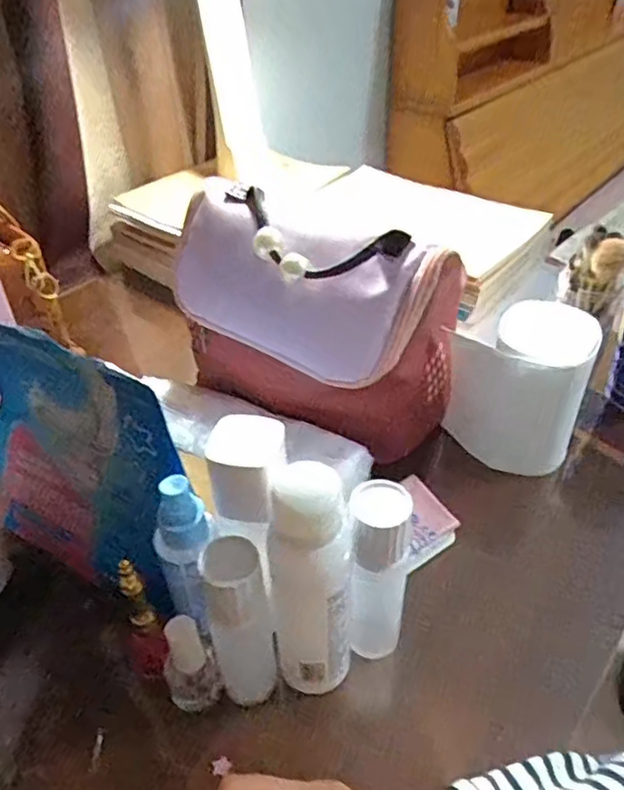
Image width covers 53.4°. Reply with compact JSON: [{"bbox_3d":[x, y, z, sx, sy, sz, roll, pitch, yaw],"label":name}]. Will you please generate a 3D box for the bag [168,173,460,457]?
[{"bbox_3d":[-0.007,-0.065,0.529,0.242,0.179,0.115,18,45,22],"label":"bag"}]

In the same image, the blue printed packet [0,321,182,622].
[{"bbox_3d":[-0.165,0.046,0.412,0.183,0.166,0.057,25,48,28],"label":"blue printed packet"}]

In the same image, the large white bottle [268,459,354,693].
[{"bbox_3d":[0.000,0.104,0.351,0.044,0.154,0.046,-1,41,1],"label":"large white bottle"}]

